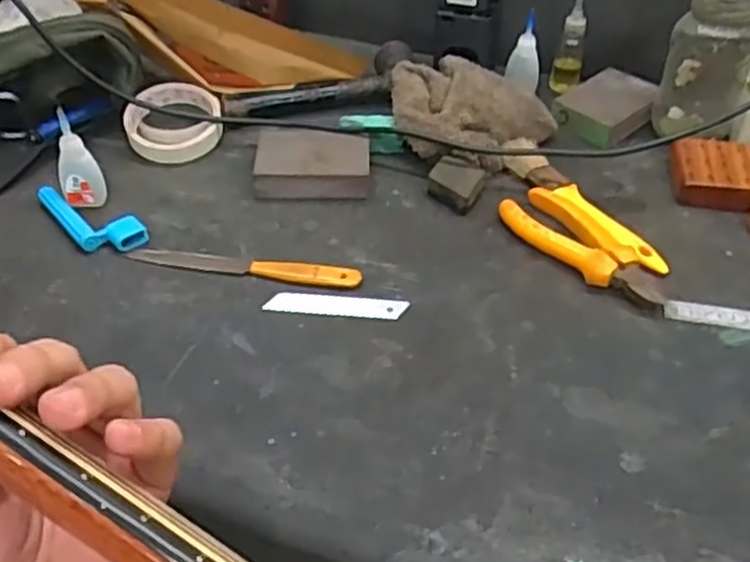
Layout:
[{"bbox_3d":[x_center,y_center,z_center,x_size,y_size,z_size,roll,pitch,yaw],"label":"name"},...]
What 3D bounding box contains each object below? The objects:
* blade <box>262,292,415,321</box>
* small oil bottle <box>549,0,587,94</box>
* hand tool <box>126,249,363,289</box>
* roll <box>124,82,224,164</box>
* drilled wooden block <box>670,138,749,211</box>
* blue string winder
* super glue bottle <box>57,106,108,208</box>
[{"bbox_3d":[-0.028,0.018,0.546,0.102,0.004,0.020,4,52,4],"label":"blade"},{"bbox_3d":[0.198,-0.237,0.744,0.028,0.093,0.024,12,45,12],"label":"small oil bottle"},{"bbox_3d":[-0.100,-0.011,0.568,0.179,0.007,0.023,6,44,6],"label":"hand tool"},{"bbox_3d":[-0.188,-0.149,0.689,0.085,0.020,0.089,-6,61,-7],"label":"roll"},{"bbox_3d":[0.319,-0.093,0.637,0.121,0.027,0.073,10,44,10],"label":"drilled wooden block"},{"bbox_3d":[-0.231,-0.052,0.601,0.048,0.016,0.101,-33,53,-30],"label":"blue string winder"},{"bbox_3d":[-0.243,-0.097,0.601,0.033,0.079,0.021,-16,46,-17],"label":"super glue bottle"}]

